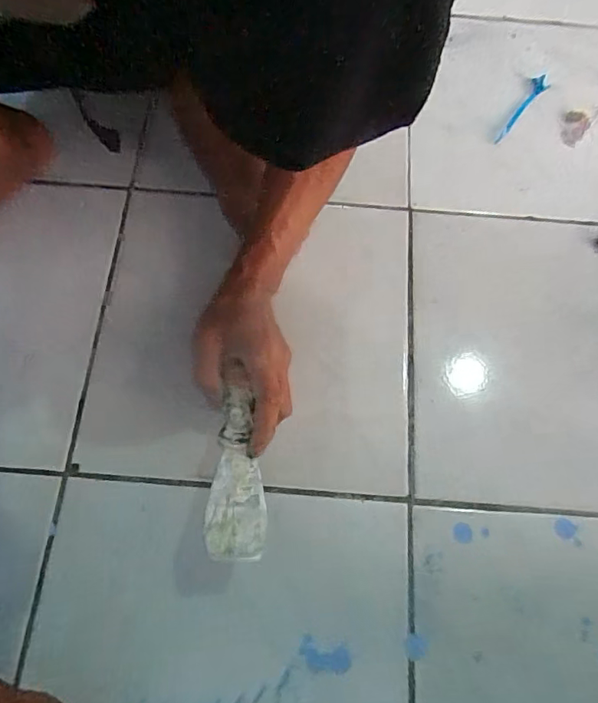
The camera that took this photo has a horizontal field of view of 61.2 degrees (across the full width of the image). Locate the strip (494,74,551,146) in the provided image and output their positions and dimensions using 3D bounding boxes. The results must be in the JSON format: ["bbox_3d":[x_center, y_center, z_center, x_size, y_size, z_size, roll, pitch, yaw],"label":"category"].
[{"bbox_3d":[0.260,-0.288,0.596,0.022,0.009,0.114,37,73,12],"label":"strip"}]

